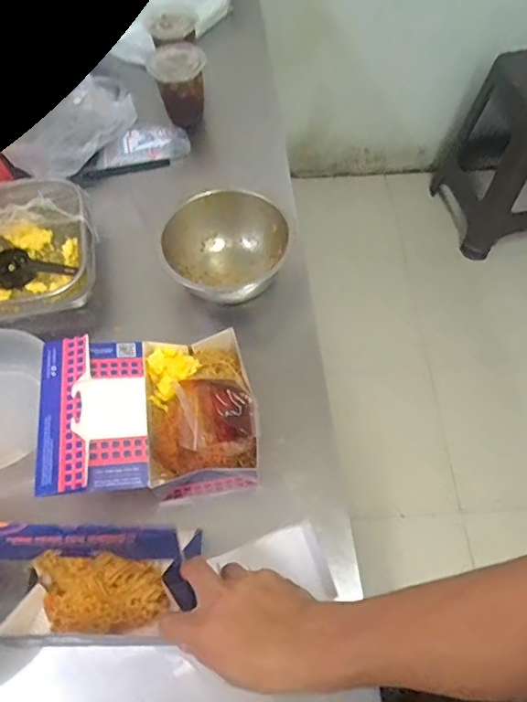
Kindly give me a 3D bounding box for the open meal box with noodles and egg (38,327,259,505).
[{"bbox_3d":[-0.120,0.067,0.598,0.215,0.073,0.174,-6,60,-3],"label":"open meal box with noodles and egg"}]

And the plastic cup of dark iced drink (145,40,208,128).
[{"bbox_3d":[-0.131,-0.412,0.868,0.086,0.108,0.101,-8,60,-4],"label":"plastic cup of dark iced drink"}]

